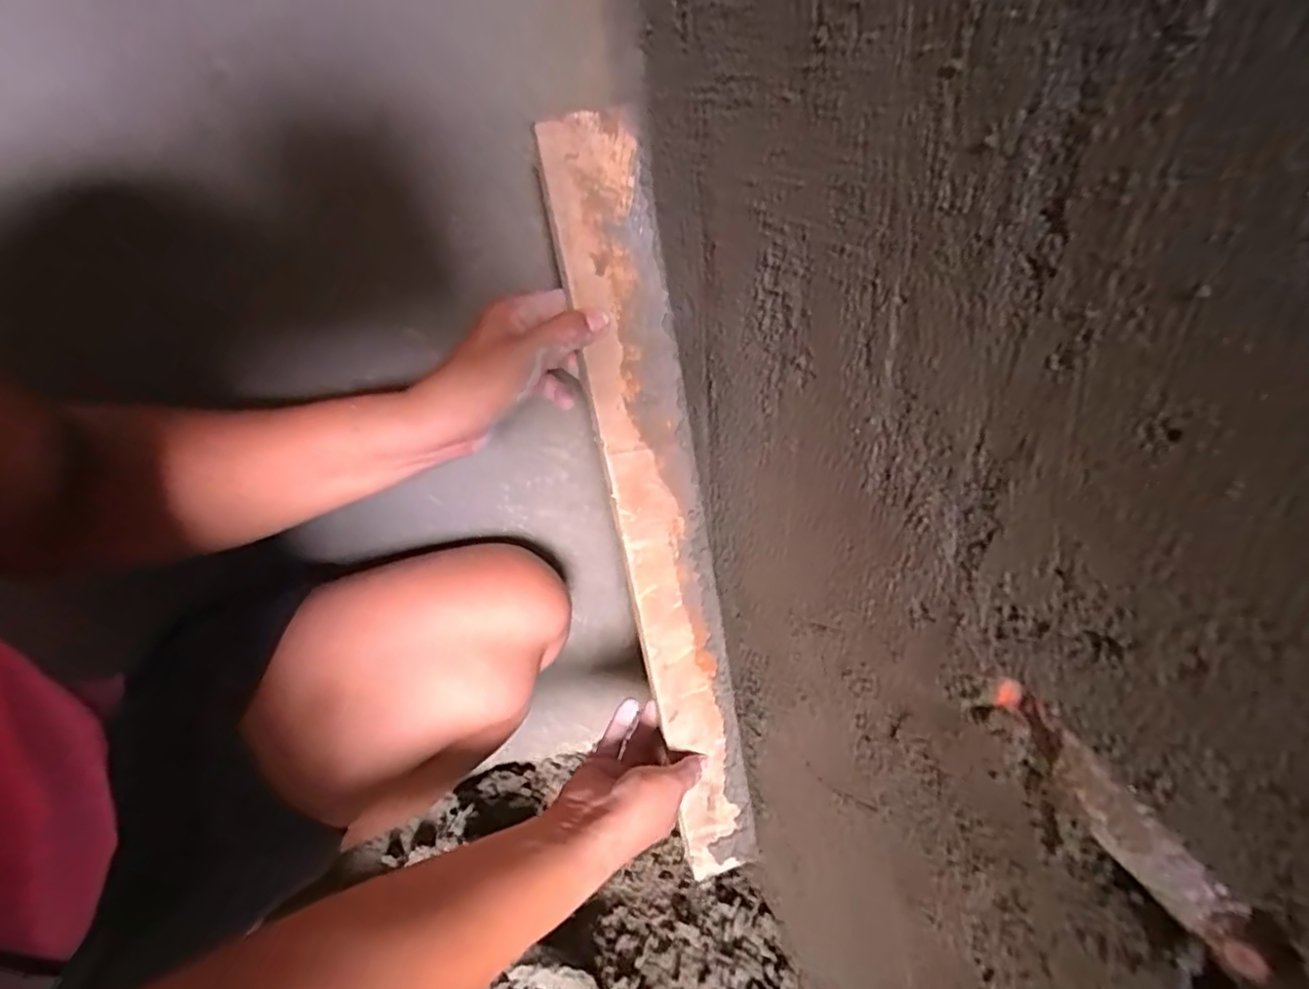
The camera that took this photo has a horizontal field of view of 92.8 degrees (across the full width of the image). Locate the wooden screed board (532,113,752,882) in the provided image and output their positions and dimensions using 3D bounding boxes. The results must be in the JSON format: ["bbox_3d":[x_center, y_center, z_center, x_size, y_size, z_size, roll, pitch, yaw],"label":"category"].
[{"bbox_3d":[0.012,0.054,0.465,0.064,0.588,0.014,-14,20,-9],"label":"wooden screed board"}]

